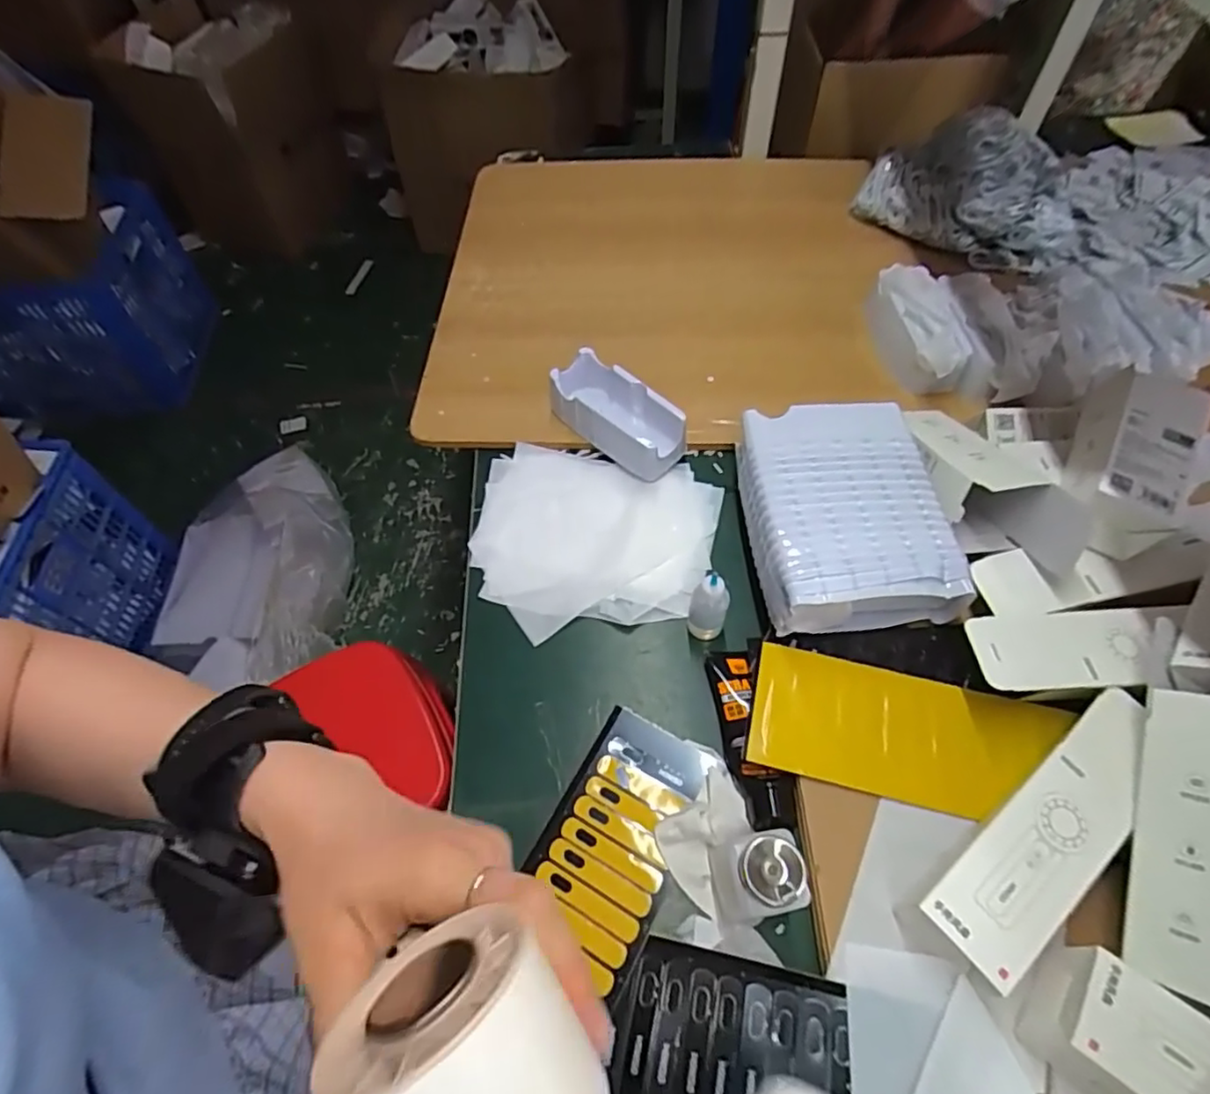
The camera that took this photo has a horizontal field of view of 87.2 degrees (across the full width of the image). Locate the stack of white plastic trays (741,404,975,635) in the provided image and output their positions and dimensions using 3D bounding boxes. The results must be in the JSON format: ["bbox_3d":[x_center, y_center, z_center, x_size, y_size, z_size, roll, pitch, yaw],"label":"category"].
[{"bbox_3d":[0.223,-0.035,0.610,0.168,0.064,0.217,-6,58,0],"label":"stack of white plastic trays"}]

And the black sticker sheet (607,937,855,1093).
[{"bbox_3d":[0.086,0.349,0.441,0.156,0.004,0.107,4,54,17],"label":"black sticker sheet"}]

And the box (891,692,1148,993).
[{"bbox_3d":[0.318,0.206,0.460,0.236,0.060,0.069,-34,63,-18],"label":"box"}]

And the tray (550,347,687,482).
[{"bbox_3d":[0.013,-0.149,0.729,0.163,0.065,0.074,37,67,23],"label":"tray"}]

